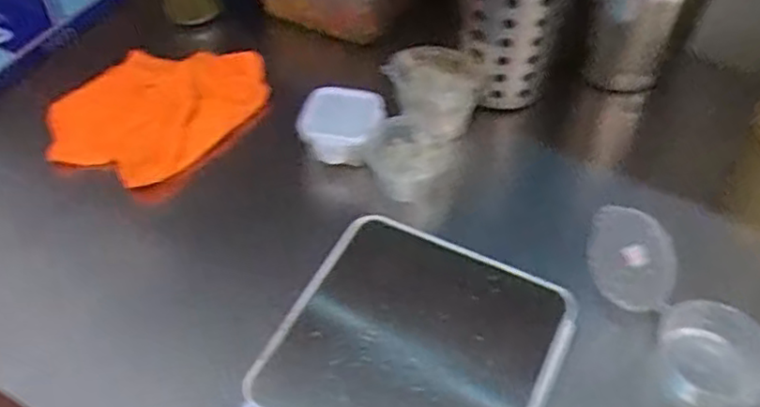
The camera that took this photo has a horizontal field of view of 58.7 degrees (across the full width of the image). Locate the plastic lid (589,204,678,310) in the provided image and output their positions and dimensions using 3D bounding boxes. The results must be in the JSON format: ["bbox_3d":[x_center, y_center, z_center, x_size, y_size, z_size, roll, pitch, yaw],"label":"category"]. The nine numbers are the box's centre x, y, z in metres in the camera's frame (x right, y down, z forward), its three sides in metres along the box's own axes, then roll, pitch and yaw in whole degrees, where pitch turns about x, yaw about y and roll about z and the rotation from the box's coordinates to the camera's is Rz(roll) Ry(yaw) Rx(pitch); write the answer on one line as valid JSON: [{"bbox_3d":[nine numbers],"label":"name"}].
[{"bbox_3d":[0.161,0.035,0.428,0.063,0.004,0.060,0,89,-15],"label":"plastic lid"}]

